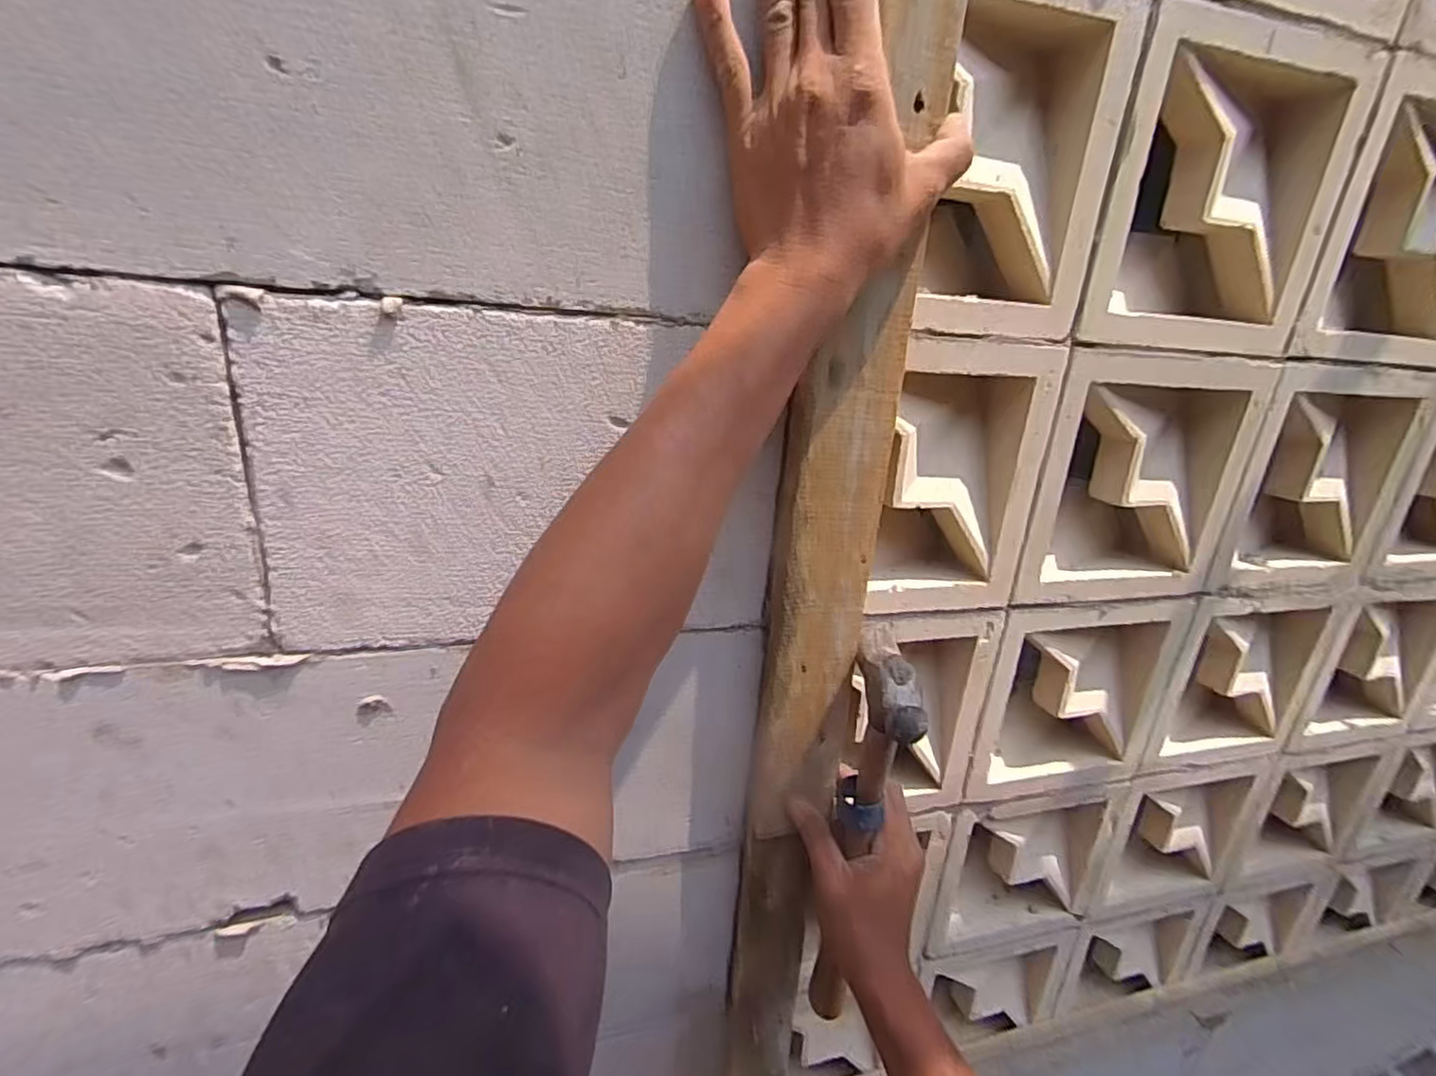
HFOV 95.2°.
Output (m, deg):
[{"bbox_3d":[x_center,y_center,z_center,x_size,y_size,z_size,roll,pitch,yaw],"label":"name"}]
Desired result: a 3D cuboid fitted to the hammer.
[{"bbox_3d":[0.103,0.231,0.484,0.030,0.326,0.102,1,19,-8],"label":"hammer"}]

